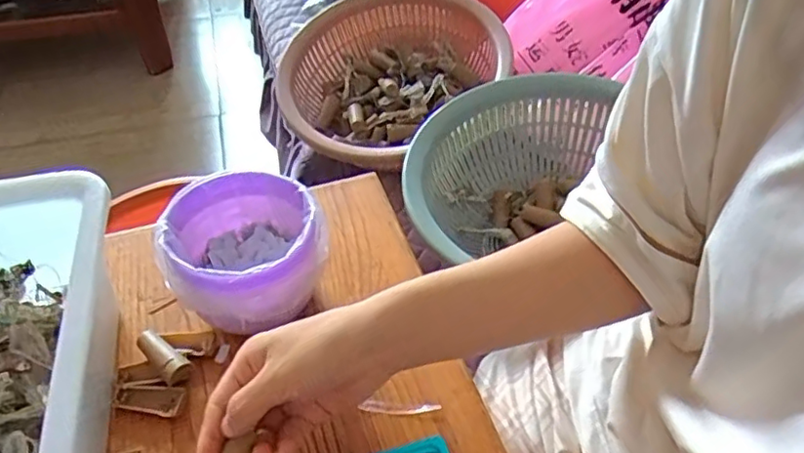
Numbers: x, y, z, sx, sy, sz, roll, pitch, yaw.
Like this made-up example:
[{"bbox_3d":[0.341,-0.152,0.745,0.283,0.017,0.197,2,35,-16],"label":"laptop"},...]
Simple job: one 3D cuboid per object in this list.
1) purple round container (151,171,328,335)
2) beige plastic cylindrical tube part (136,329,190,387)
[{"bbox_3d":[-0.118,0.027,0.470,0.107,0.091,0.106,-1,44,1],"label":"purple round container"},{"bbox_3d":[-0.175,0.095,0.452,0.049,0.017,0.018,32,53,30],"label":"beige plastic cylindrical tube part"}]

